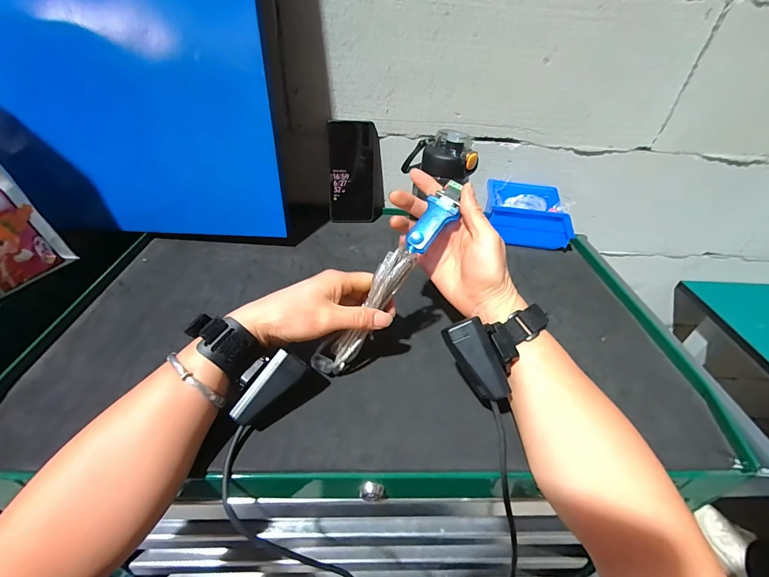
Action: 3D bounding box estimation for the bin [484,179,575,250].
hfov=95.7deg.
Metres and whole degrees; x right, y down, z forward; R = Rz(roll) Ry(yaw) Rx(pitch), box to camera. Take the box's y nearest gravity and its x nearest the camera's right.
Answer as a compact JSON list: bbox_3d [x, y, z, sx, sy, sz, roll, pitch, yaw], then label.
[{"bbox_3d":[0.232,-0.120,0.584,0.131,0.070,0.109,6,39,3],"label":"bin"}]

